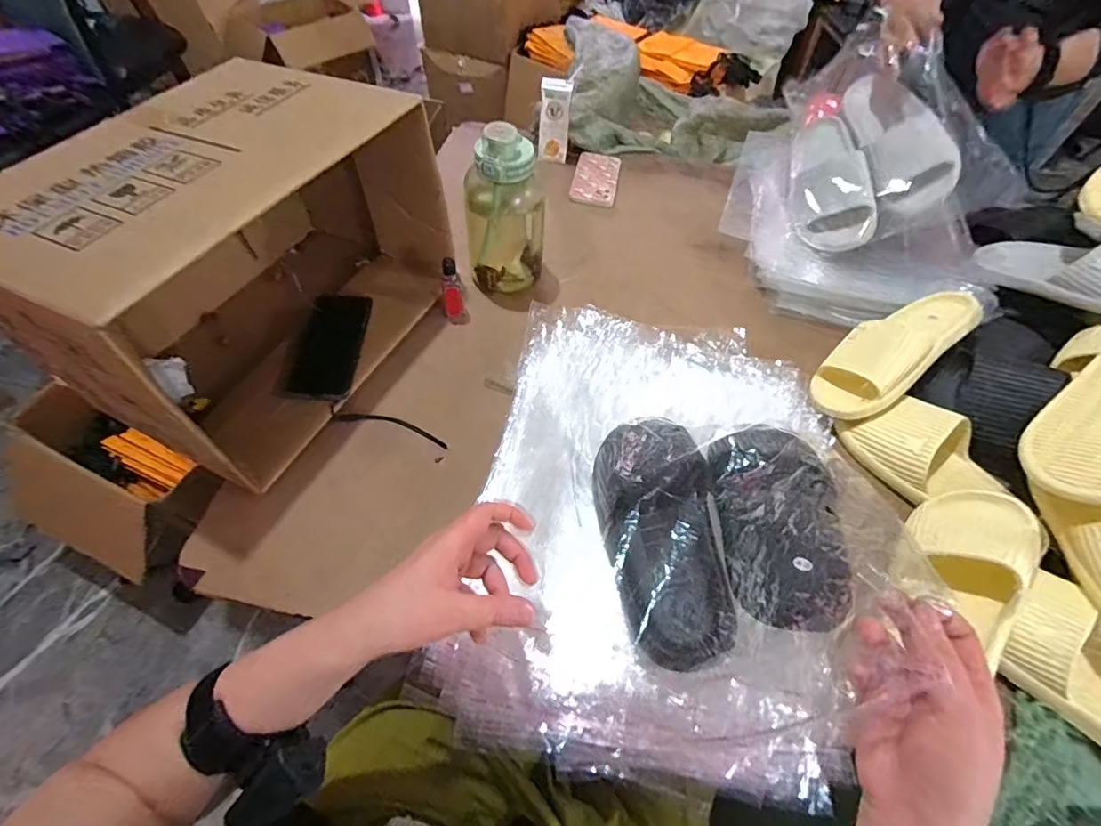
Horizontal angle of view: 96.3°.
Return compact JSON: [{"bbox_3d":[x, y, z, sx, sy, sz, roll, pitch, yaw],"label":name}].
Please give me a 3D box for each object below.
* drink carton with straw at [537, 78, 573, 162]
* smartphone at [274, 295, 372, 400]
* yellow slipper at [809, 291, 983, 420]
[{"bbox_3d":[0.008,-0.538,0.915,0.055,0.128,0.021,3,45,-4],"label":"drink carton with straw"},{"bbox_3d":[-0.280,-0.087,0.624,0.076,0.016,0.152,12,70,-17],"label":"smartphone"},{"bbox_3d":[0.433,-0.081,0.633,0.274,0.073,0.099,-33,42,-13],"label":"yellow slipper"}]

